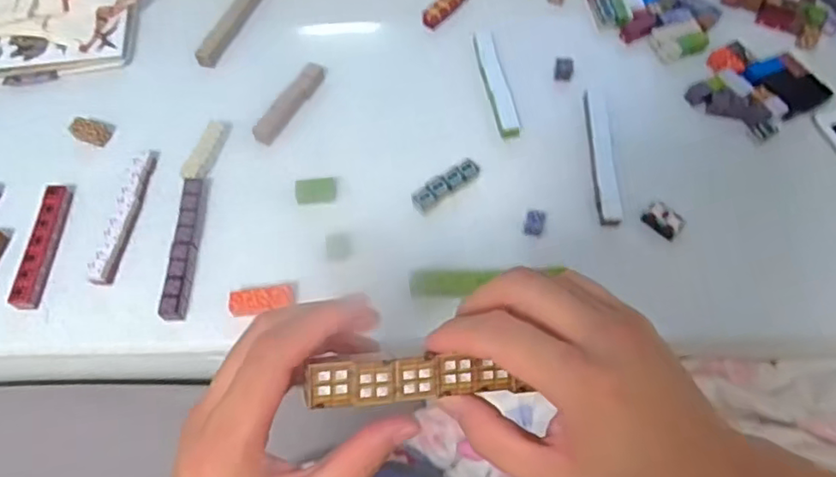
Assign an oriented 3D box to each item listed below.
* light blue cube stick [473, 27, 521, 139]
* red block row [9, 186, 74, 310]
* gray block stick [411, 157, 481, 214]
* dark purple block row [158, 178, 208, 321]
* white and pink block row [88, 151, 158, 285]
[{"bbox_3d":[0.096,-0.194,0.728,0.029,0.014,0.166,-9,62,-3],"label":"light blue cube stick"},{"bbox_3d":[-0.407,0.006,0.641,0.023,0.019,0.141,0,62,-1],"label":"red block row"},{"bbox_3d":[0.031,-0.060,0.660,0.084,0.021,0.026,-35,66,-16],"label":"gray block stick"},{"bbox_3d":[-0.250,0.006,0.633,0.023,0.022,0.165,-1,62,-1],"label":"dark purple block row"},{"bbox_3d":[-0.324,-0.027,0.657,0.019,0.026,0.170,6,62,3],"label":"white and pink block row"}]

